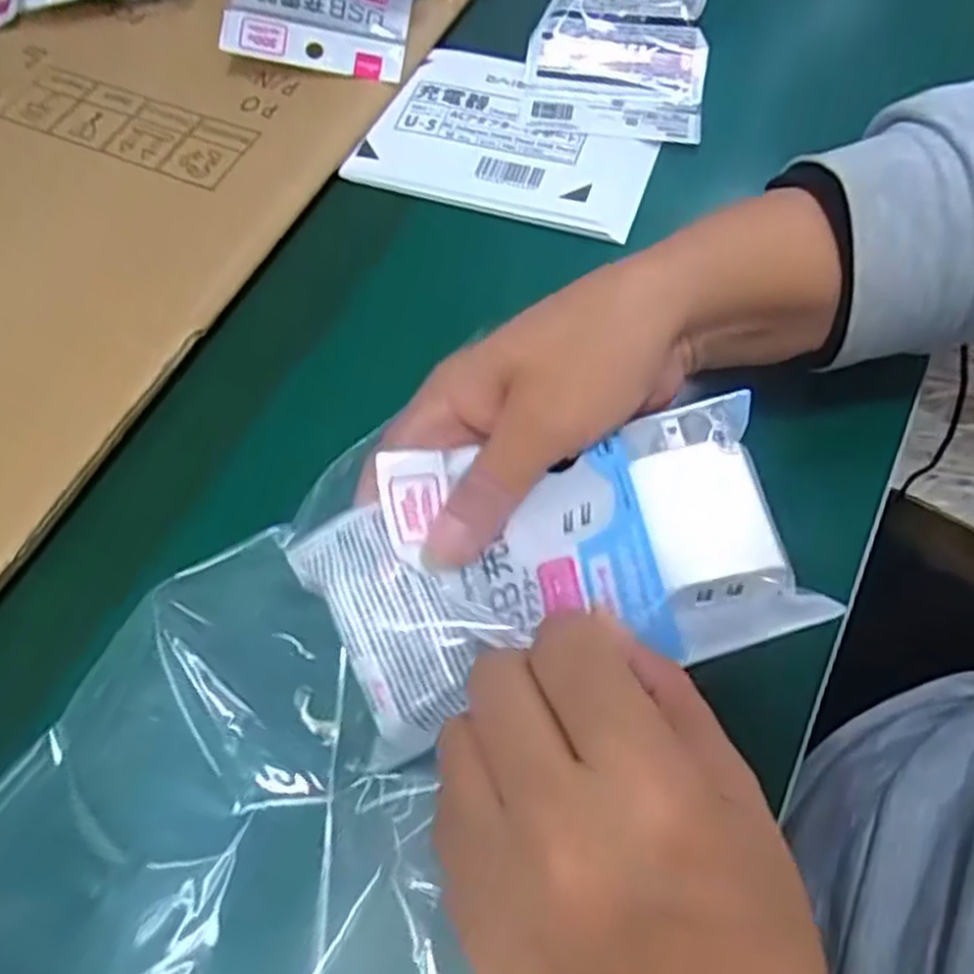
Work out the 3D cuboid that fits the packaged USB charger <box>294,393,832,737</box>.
[{"bbox_3d":[0.015,0.024,0.254,0.157,0.022,0.086,-14,61,11],"label":"packaged USB charger"}]

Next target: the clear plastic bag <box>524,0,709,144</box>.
[{"bbox_3d":[0.074,-0.247,0.429,0.095,0.031,0.114,7,64,7],"label":"clear plastic bag"}]

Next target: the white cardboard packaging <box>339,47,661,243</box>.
[{"bbox_3d":[0.014,-0.187,0.415,0.151,0.010,0.104,19,64,12],"label":"white cardboard packaging"}]

